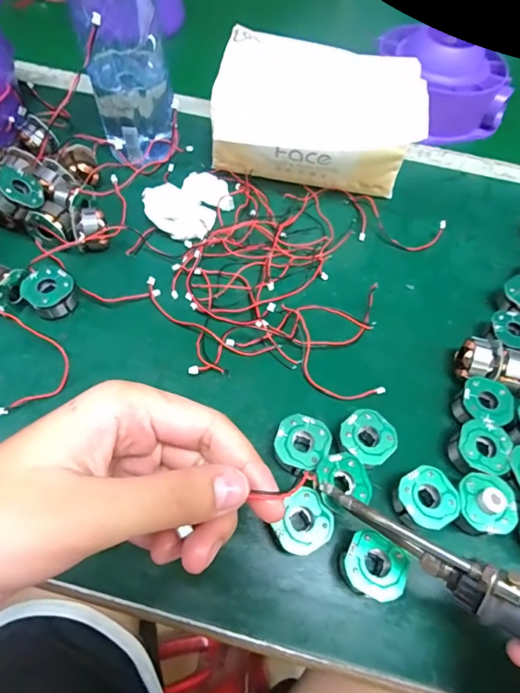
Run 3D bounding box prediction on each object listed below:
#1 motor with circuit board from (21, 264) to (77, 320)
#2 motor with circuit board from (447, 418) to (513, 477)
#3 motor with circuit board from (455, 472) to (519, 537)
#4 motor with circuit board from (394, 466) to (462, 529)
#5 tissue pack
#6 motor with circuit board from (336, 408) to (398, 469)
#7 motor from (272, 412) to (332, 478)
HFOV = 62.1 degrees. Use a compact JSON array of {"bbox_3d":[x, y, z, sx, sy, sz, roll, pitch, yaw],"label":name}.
[{"bbox_3d":[-0.141,-0.035,0.292,0.028,0.024,0.030,1,61,-2],"label":"motor with circuit board"},{"bbox_3d":[0.128,0.062,0.255,0.031,0.019,0.031,7,61,2],"label":"motor with circuit board"},{"bbox_3d":[0.120,0.086,0.235,0.032,0.022,0.030,-4,61,-5],"label":"motor with circuit board"},{"bbox_3d":[0.089,0.086,0.238,0.033,0.019,0.030,1,61,-2],"label":"motor with circuit board"},{"bbox_3d":[0.045,-0.187,0.357,0.162,0.083,0.087,6,59,-2],"label":"tissue pack"},{"bbox_3d":[0.061,0.057,0.254,0.030,0.021,0.032,1,61,-2],"label":"motor with circuit board"},{"bbox_3d":[0.023,0.059,0.248,0.029,0.023,0.034,20,62,8],"label":"motor"}]

